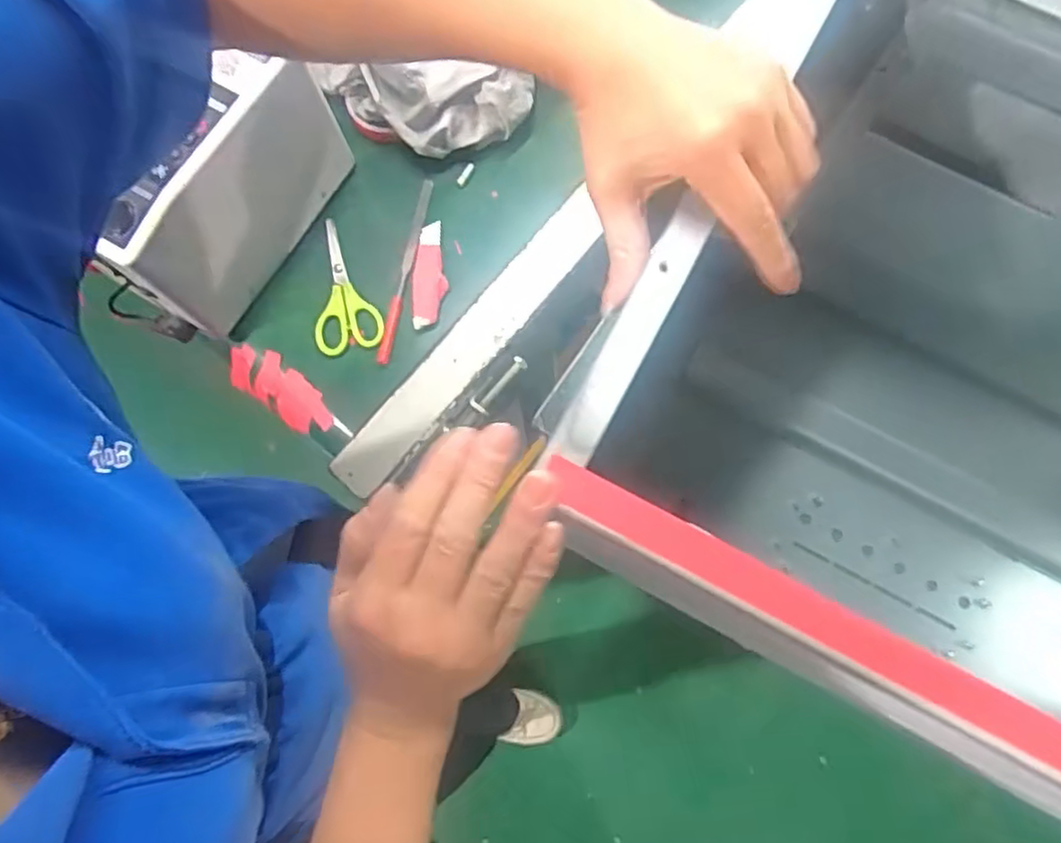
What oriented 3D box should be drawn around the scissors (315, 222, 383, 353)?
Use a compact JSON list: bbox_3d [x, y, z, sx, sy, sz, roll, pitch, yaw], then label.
[{"bbox_3d":[-0.169,-0.119,0.596,0.058,0.008,0.122,-16,78,-2],"label":"scissors"}]

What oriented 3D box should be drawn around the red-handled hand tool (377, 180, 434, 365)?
[{"bbox_3d":[-0.111,-0.135,0.600,0.012,0.009,0.175,11,79,4],"label":"red-handled hand tool"}]

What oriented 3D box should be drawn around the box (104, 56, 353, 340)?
[{"bbox_3d":[-0.232,-0.178,0.539,0.062,0.143,0.206,31,81,7],"label":"box"}]

